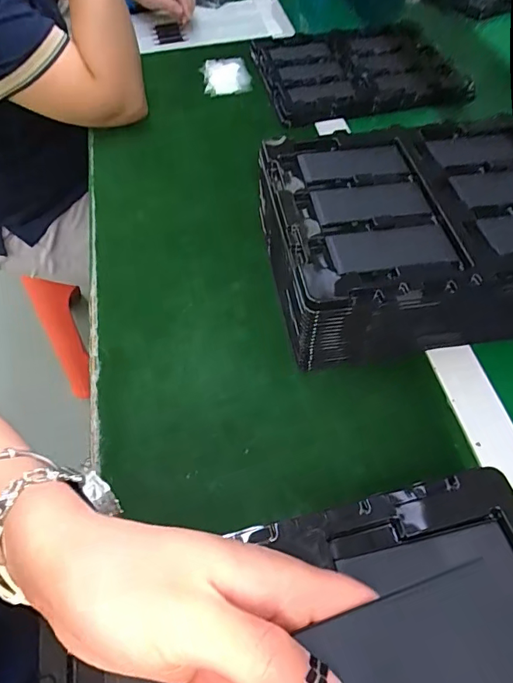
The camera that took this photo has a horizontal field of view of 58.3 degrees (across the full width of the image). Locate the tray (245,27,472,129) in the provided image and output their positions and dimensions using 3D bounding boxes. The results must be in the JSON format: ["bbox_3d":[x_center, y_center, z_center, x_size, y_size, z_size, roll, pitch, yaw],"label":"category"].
[{"bbox_3d":[0.143,-0.404,0.678,0.267,0.022,0.221,-11,57,-3],"label":"tray"}]

